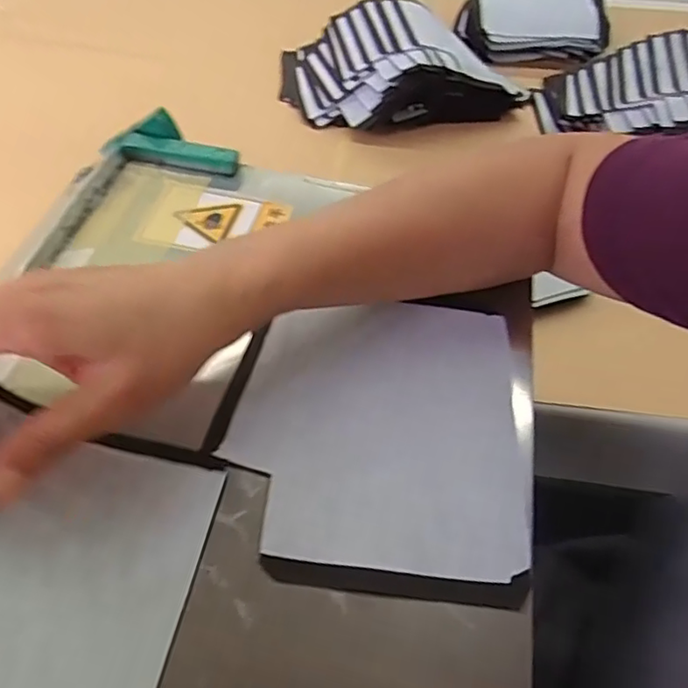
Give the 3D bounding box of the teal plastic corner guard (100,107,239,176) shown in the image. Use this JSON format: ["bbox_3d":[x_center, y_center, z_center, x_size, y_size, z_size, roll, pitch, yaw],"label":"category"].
[{"bbox_3d":[-0.117,-0.140,0.409,0.089,0.022,0.030,6,52,2],"label":"teal plastic corner guard"}]

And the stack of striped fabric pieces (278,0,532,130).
[{"bbox_3d":[0.077,-0.341,0.715,0.307,0.077,0.189,0,52,-3],"label":"stack of striped fabric pieces"}]

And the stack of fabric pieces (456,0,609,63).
[{"bbox_3d":[0.264,-0.464,0.836,0.207,0.058,0.149,1,52,-3],"label":"stack of fabric pieces"}]

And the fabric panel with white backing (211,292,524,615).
[{"bbox_3d":[0.019,0.040,0.294,0.139,0.008,0.158,9,52,-3],"label":"fabric panel with white backing"}]

